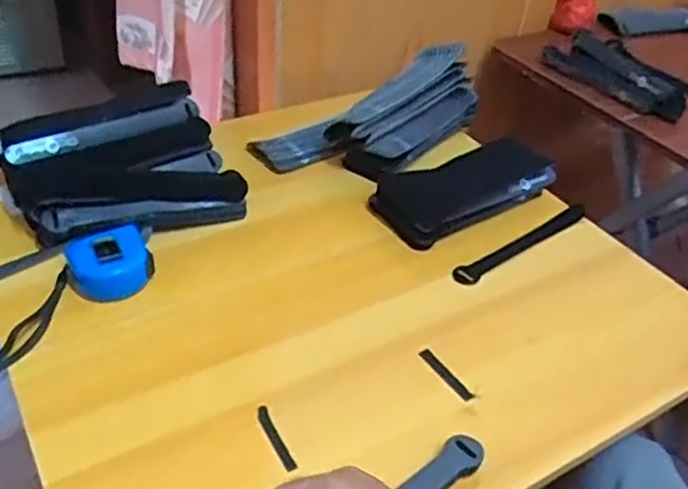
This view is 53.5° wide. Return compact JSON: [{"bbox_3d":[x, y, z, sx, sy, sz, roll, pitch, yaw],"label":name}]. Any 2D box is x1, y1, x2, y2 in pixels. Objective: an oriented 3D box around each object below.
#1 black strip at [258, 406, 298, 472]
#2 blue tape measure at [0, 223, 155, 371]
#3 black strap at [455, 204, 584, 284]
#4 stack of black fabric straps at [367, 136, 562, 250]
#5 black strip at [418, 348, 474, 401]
[{"bbox_3d":[-0.051,0.145,0.511,0.010,0.004,0.058,-10,47,-30],"label":"black strip"},{"bbox_3d":[-0.236,0.042,0.594,0.070,0.031,0.167,26,56,24],"label":"blue tape measure"},{"bbox_3d":[0.189,-0.003,0.712,0.192,0.006,0.026,-26,36,-27],"label":"black strap"},{"bbox_3d":[0.135,-0.067,0.756,0.206,0.053,0.092,-19,44,-27],"label":"stack of black fabric straps"},{"bbox_3d":[0.085,0.108,0.572,0.011,0.004,0.060,-20,45,-28],"label":"black strip"}]

